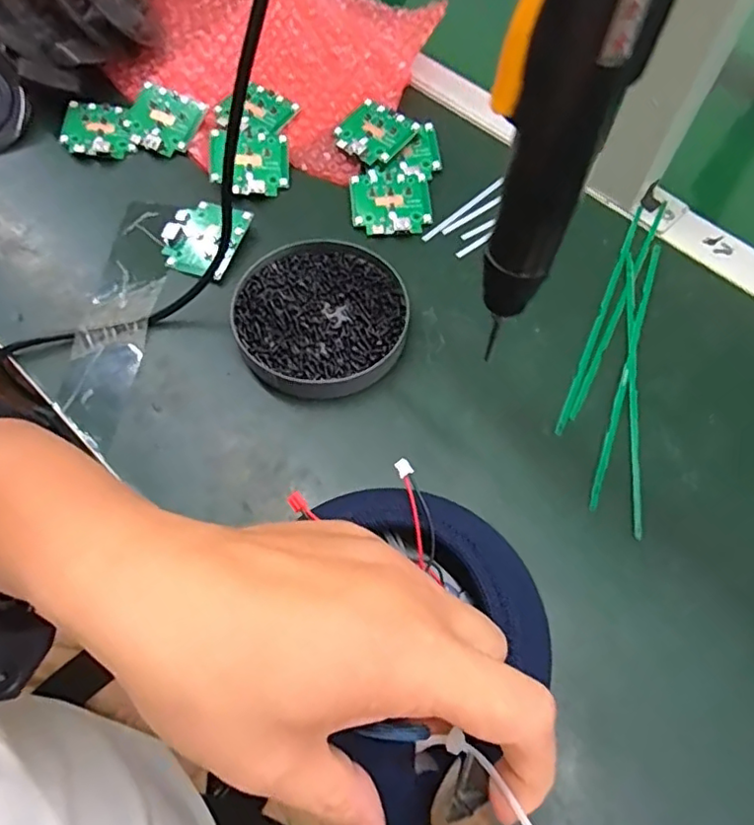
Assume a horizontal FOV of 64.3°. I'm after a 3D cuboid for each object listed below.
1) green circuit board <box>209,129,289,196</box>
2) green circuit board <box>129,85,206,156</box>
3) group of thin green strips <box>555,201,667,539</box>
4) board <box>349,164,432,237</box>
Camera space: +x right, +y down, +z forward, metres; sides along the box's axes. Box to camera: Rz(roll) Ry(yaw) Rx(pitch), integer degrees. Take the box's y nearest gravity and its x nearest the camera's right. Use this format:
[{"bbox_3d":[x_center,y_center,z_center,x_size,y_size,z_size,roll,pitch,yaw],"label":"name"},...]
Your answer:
[{"bbox_3d":[-0.099,-0.194,0.465,0.059,0.009,0.052,0,77,-13],"label":"green circuit board"},{"bbox_3d":[-0.172,-0.237,0.486,0.055,0.009,0.054,24,79,0],"label":"green circuit board"},{"bbox_3d":[0.160,-0.050,0.404,0.052,0.006,0.255,14,62,6],"label":"group of thin green strips"},{"bbox_3d":[0.009,-0.162,0.455,0.059,0.009,0.063,-4,62,-4],"label":"board"}]

